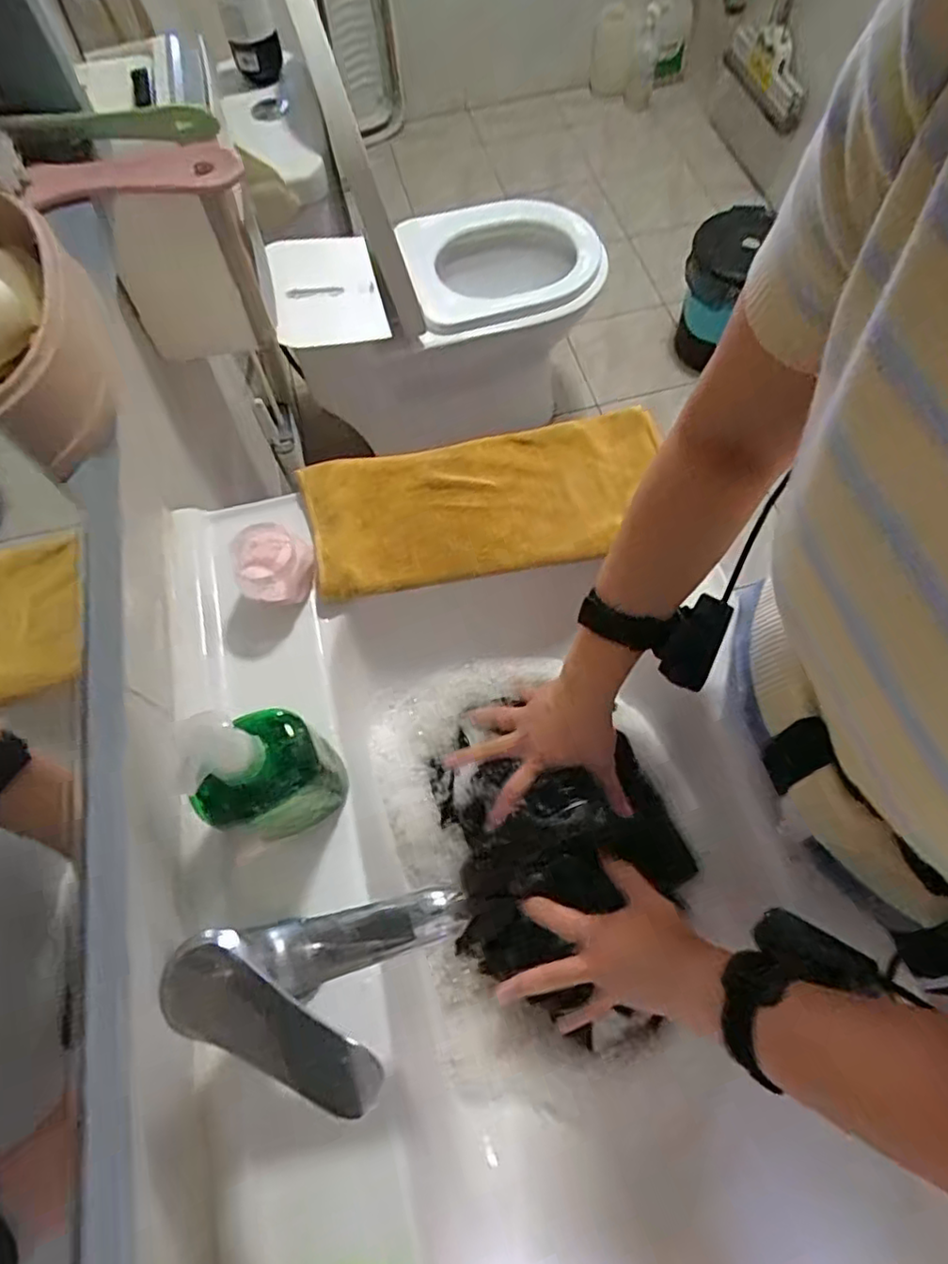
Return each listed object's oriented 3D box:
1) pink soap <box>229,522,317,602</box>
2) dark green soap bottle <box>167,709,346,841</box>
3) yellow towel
[{"bbox_3d":[-0.174,-0.056,0.555,0.071,0.055,0.067,-1,66,2],"label":"pink soap"},{"bbox_3d":[-0.133,0.091,0.417,0.060,0.156,0.077,4,66,4],"label":"dark green soap bottle"},{"bbox_3d":[0.013,-0.123,0.598,0.327,0.032,0.135,-11,66,-3],"label":"yellow towel"}]

